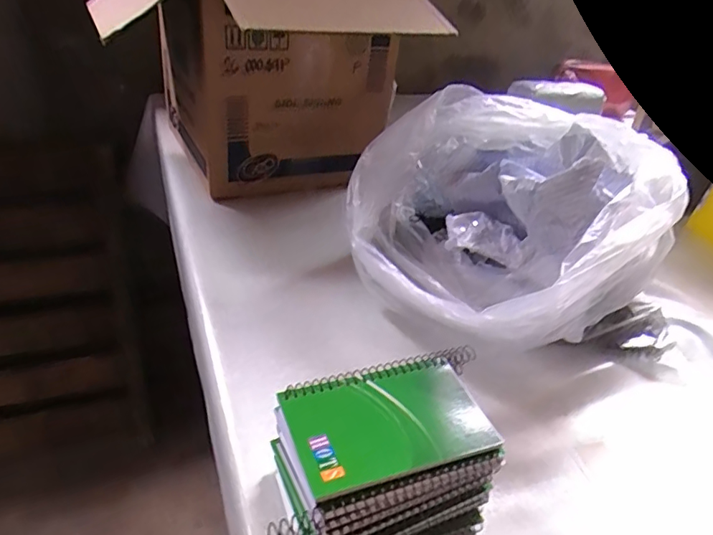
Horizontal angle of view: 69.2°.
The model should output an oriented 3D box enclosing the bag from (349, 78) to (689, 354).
[{"bbox_3d":[0.159,-0.052,0.576,0.311,0.187,0.276,-16,39,-31],"label":"bag"}]

